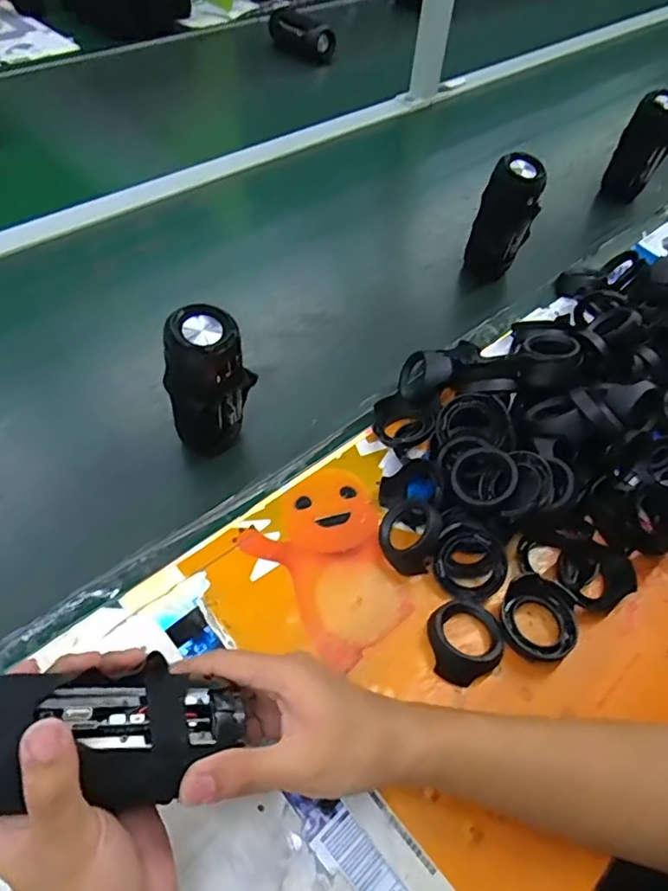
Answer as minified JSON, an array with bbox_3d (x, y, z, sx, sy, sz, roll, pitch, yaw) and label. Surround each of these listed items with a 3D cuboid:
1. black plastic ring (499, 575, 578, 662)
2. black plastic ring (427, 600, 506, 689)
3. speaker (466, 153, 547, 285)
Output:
[{"bbox_3d":[0.166,0.141,0.474,0.062,0.020,0.064,3,52,-3],"label":"black plastic ring"},{"bbox_3d":[0.103,0.154,0.462,0.058,0.025,0.065,27,55,15],"label":"black plastic ring"},{"bbox_3d":[0.219,-0.288,0.752,0.070,0.147,0.058,18,53,9],"label":"speaker"}]

